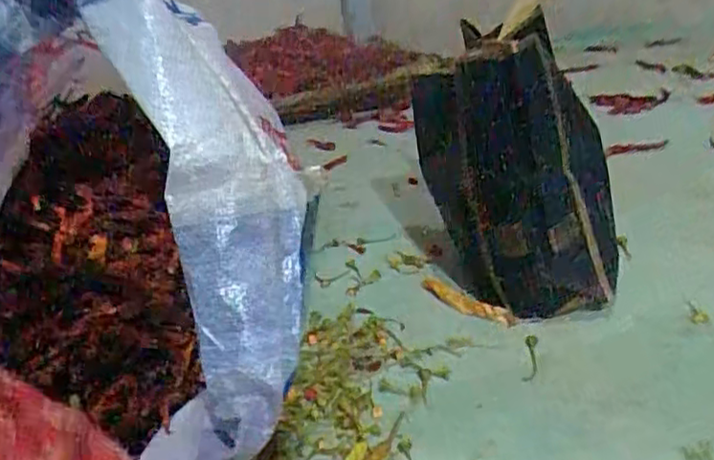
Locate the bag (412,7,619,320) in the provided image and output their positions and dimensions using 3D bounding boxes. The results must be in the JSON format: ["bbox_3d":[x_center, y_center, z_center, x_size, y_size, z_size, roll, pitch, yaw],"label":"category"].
[{"bbox_3d":[0.153,-0.058,0.681,0.171,0.255,0.169,-5,24,3],"label":"bag"}]

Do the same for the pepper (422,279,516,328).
[{"bbox_3d":[0.106,0.072,0.685,0.032,0.012,0.121,-24,30,-35],"label":"pepper"}]

